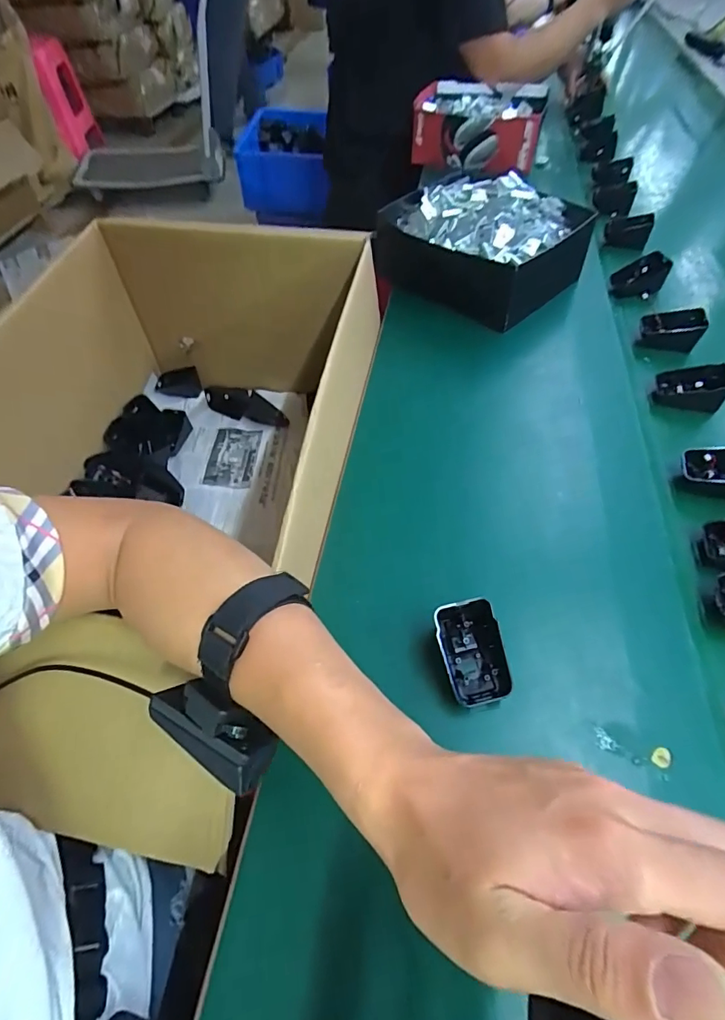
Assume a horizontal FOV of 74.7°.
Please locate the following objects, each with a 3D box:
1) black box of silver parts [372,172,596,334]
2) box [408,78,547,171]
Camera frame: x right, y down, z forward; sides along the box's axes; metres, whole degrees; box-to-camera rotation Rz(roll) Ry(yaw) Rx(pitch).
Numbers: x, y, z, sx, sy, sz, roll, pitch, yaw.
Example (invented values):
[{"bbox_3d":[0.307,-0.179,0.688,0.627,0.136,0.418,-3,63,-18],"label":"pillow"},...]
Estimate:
[{"bbox_3d":[0.154,-0.364,0.646,0.208,0.090,0.241,-38,63,-25],"label":"black box of silver parts"},{"bbox_3d":[0.232,-0.769,0.954,0.241,0.083,0.217,13,54,8],"label":"box"}]

